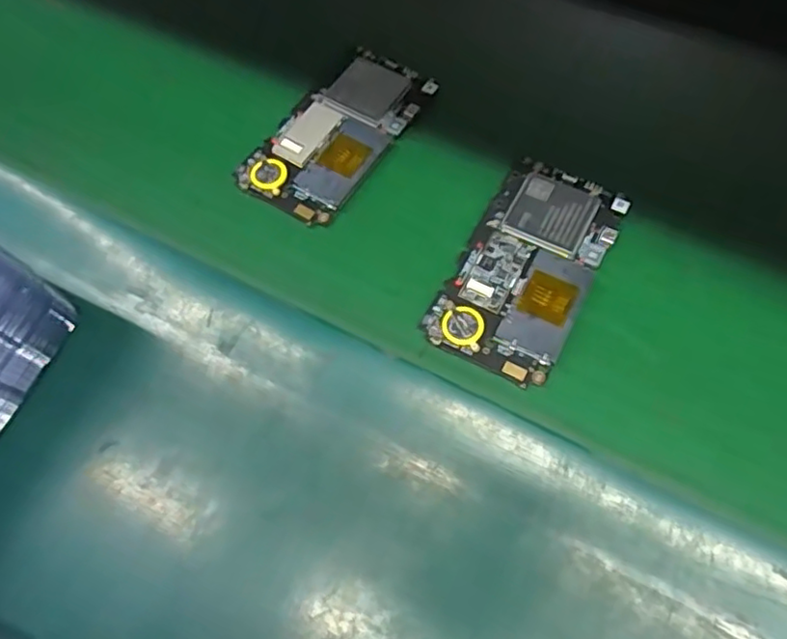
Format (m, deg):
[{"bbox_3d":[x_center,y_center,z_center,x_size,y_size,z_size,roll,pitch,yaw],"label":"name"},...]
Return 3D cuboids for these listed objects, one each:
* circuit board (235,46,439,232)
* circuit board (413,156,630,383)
[{"bbox_3d":[-0.032,-0.111,0.378,0.063,0.004,0.123,30,70,16],"label":"circuit board"},{"bbox_3d":[0.070,-0.029,0.332,0.066,0.006,0.124,26,69,15],"label":"circuit board"}]

